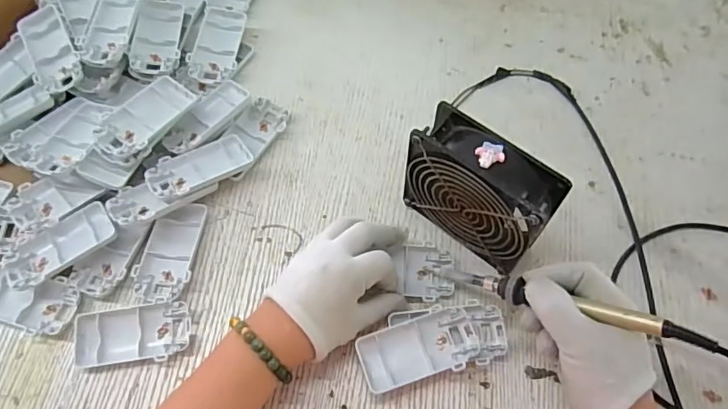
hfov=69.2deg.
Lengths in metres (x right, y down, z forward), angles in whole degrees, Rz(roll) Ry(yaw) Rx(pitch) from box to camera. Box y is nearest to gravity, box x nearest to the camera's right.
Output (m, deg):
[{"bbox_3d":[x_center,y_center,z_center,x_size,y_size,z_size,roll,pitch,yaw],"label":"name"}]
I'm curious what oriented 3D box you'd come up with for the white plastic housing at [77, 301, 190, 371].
[{"bbox_3d":[-0.197,0.111,0.450,0.094,0.015,0.046,-5,63,-1],"label":"white plastic housing"}]

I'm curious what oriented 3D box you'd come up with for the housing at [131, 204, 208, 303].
[{"bbox_3d":[-0.177,0.044,0.485,0.048,0.017,0.094,7,64,5],"label":"housing"}]

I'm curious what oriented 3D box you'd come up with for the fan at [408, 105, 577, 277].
[{"bbox_3d":[0.095,-0.009,0.443,0.119,0.123,0.044,37,70,18],"label":"fan"}]

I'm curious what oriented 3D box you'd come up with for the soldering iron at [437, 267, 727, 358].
[{"bbox_3d":[0.158,0.079,0.390,0.242,0.020,0.019,12,61,37],"label":"soldering iron"}]

